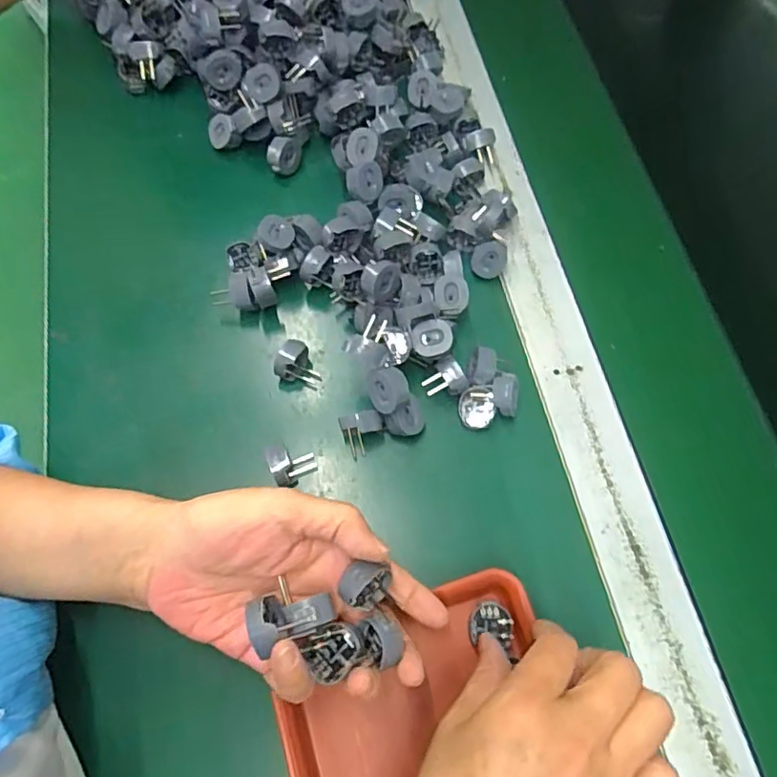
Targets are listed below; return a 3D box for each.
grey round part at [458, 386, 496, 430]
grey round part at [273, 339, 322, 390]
[{"bbox_3d":[0.061,0.014,0.395,0.029,0.019,0.029,-1,88,21],"label":"grey round part"},{"bbox_3d":[-0.063,-0.018,0.405,0.029,0.030,0.026,20,69,5],"label":"grey round part"}]

